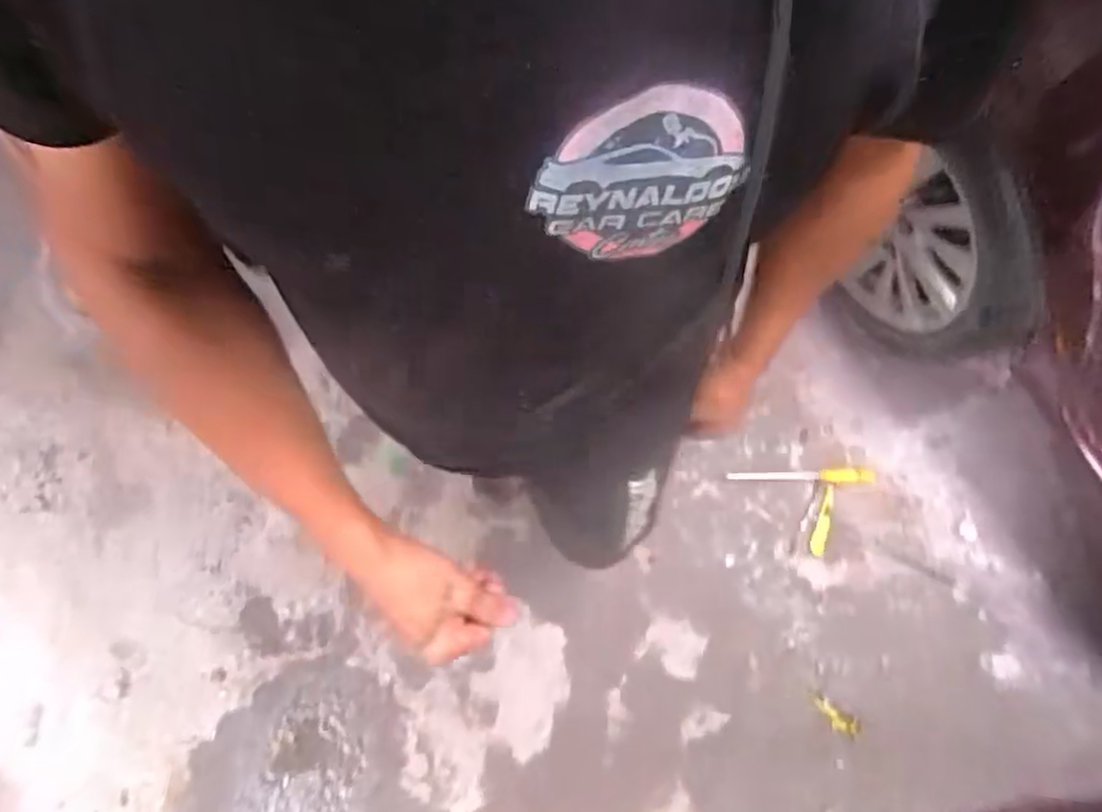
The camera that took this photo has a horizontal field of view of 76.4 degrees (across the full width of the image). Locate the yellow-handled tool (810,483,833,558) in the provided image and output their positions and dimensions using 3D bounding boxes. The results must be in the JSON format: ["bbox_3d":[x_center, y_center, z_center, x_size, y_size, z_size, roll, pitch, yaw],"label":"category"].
[{"bbox_3d":[0.523,0.219,1.339,0.026,0.008,0.134,20,75,6],"label":"yellow-handled tool"}]

